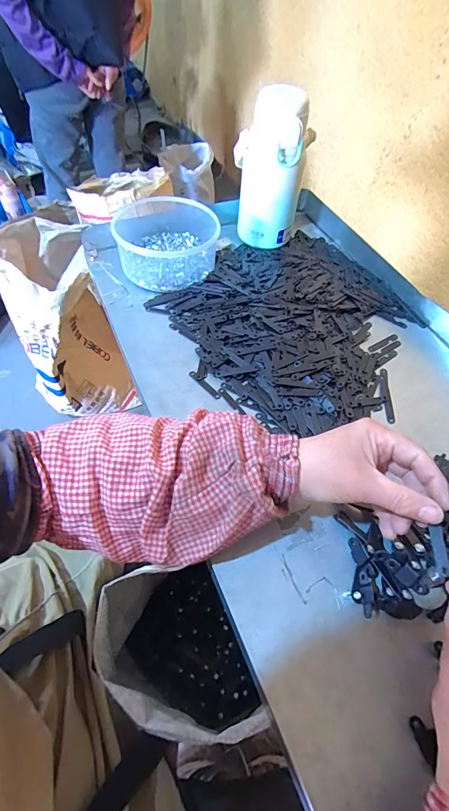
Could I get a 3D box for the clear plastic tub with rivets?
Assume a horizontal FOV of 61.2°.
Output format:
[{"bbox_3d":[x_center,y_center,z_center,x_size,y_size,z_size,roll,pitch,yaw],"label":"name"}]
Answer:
[{"bbox_3d":[-0.083,-0.245,0.559,0.152,0.070,0.149,1,54,-2],"label":"clear plastic tub with rivets"}]

